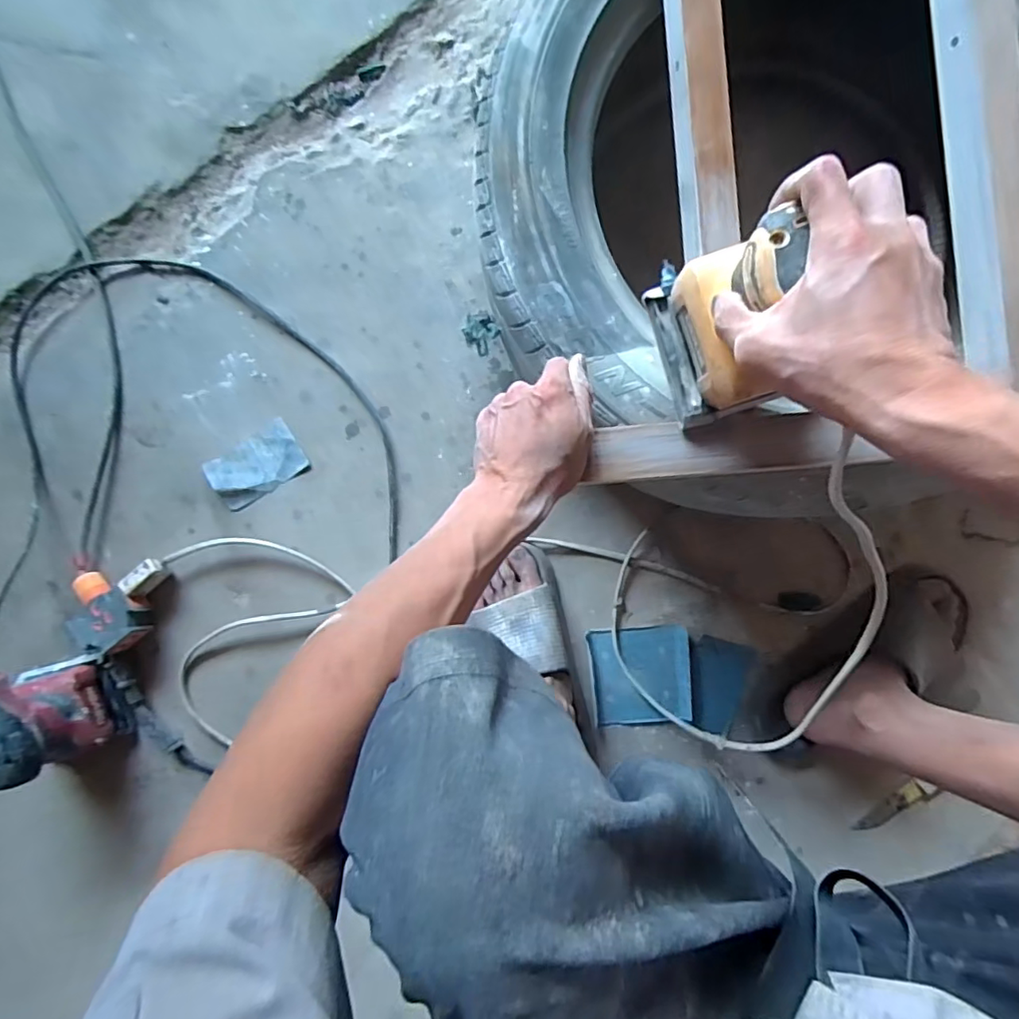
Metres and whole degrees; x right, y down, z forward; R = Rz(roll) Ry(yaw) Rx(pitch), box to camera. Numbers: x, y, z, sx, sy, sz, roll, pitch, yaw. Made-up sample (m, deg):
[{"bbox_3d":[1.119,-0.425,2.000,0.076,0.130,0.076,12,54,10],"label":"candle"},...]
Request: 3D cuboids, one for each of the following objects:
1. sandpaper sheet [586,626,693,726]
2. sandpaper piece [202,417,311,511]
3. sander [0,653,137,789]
[{"bbox_3d":[0.157,0.198,0.656,0.115,0.008,0.110,-4,87,-1],"label":"sandpaper sheet"},{"bbox_3d":[-0.305,-0.052,0.663,0.112,0.017,0.067,-31,89,1],"label":"sandpaper piece"},{"bbox_3d":[-0.498,0.221,0.608,0.091,0.130,0.115,-21,89,2],"label":"sander"}]

